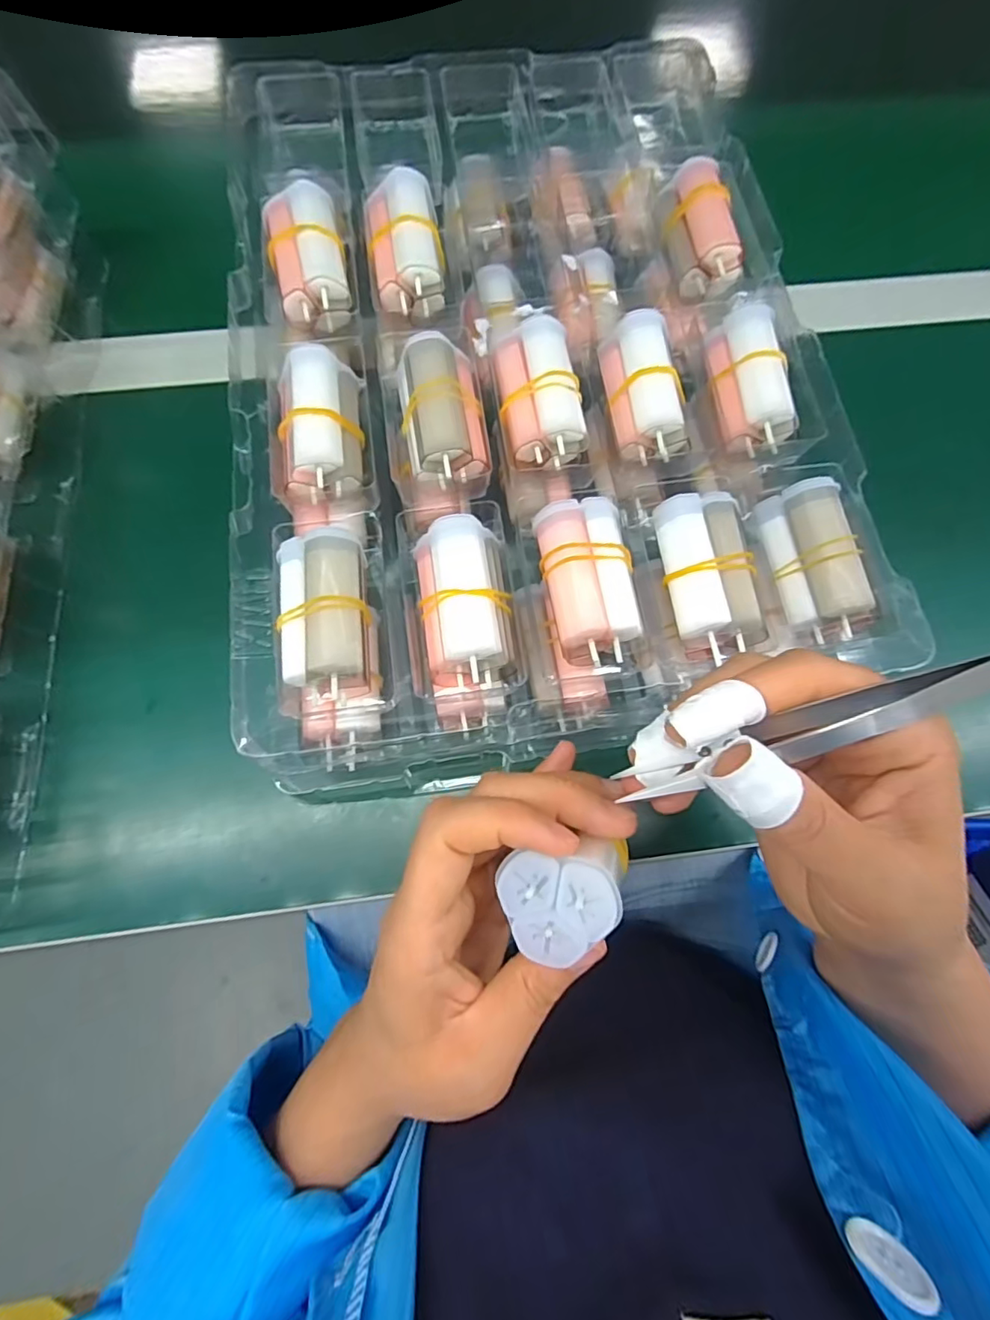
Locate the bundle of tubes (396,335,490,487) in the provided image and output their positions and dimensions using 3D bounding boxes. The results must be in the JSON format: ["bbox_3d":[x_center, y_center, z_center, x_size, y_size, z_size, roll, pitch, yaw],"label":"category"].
[{"bbox_3d":[-0.025,-0.114,0.256,0.036,0.026,0.064,-8,74,-3],"label":"bundle of tubes"}]

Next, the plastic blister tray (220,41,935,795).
[{"bbox_3d":[0.007,-0.154,0.292,0.277,0.071,0.398,-9,74,-3],"label":"plastic blister tray"}]

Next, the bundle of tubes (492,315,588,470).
[{"bbox_3d":[0.020,-0.122,0.259,0.035,0.026,0.065,-9,74,-3],"label":"bundle of tubes"}]

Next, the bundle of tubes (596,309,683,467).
[{"bbox_3d":[0.069,-0.130,0.262,0.029,0.023,0.065,-6,74,-2],"label":"bundle of tubes"}]

